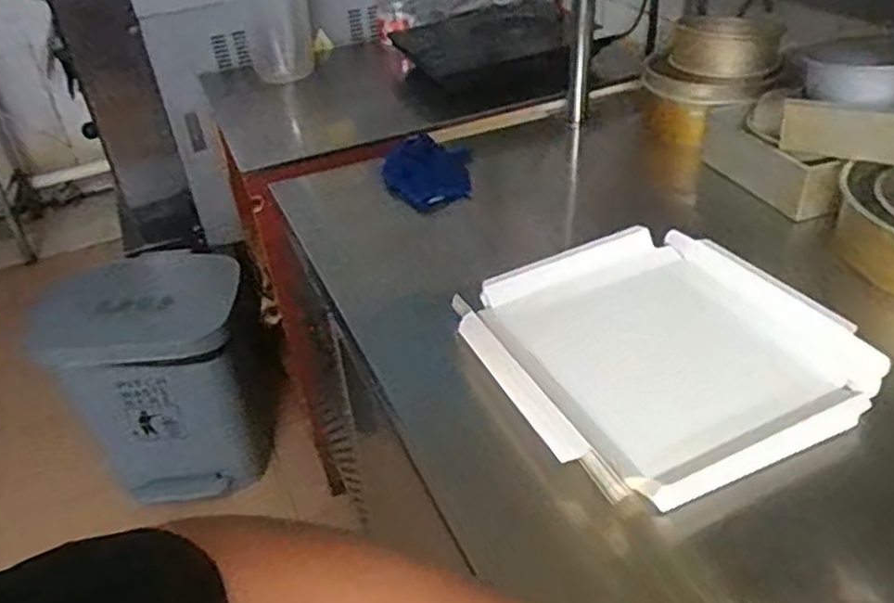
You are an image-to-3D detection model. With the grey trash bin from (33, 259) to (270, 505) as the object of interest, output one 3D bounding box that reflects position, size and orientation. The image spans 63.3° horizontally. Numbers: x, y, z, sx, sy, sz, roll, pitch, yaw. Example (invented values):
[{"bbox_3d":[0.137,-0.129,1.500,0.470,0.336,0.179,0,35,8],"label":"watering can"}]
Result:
[{"bbox_3d":[-0.583,0.173,1.552,0.394,0.479,0.280,-12,37,-8],"label":"grey trash bin"}]

